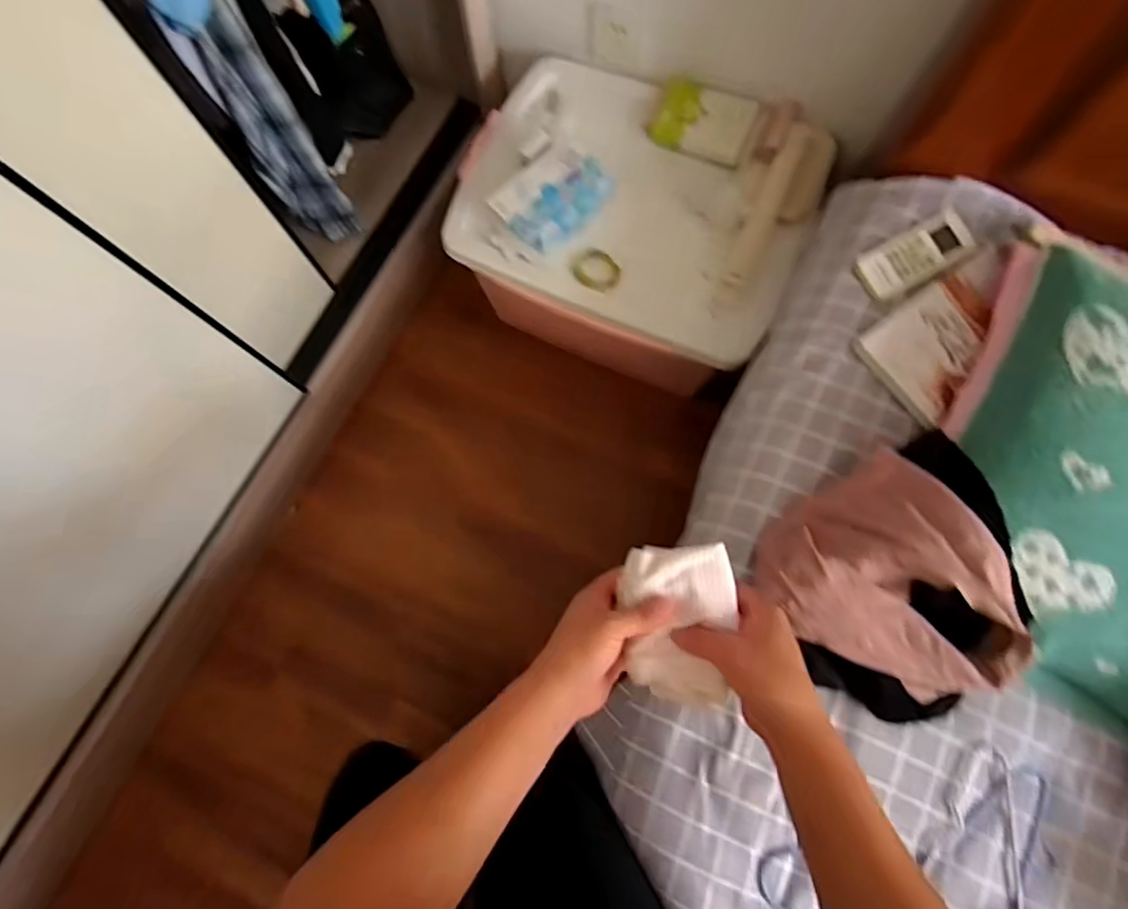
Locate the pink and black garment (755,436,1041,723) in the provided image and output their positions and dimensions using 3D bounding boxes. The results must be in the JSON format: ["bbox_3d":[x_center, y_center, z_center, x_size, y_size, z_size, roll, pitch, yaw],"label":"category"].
[{"bbox_3d":[0.334,0.125,0.557,0.227,0.087,0.229,0,76,0],"label":"pink and black garment"}]

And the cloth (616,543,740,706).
[{"bbox_3d":[0.091,0.132,0.447,0.085,0.029,0.117,-2,76,0],"label":"cloth"}]

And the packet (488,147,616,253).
[{"bbox_3d":[-0.018,-0.396,0.885,0.174,0.054,0.111,-40,79,-9],"label":"packet"}]

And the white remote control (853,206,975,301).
[{"bbox_3d":[0.409,-0.234,0.667,0.131,0.019,0.053,-29,77,-6],"label":"white remote control"}]

